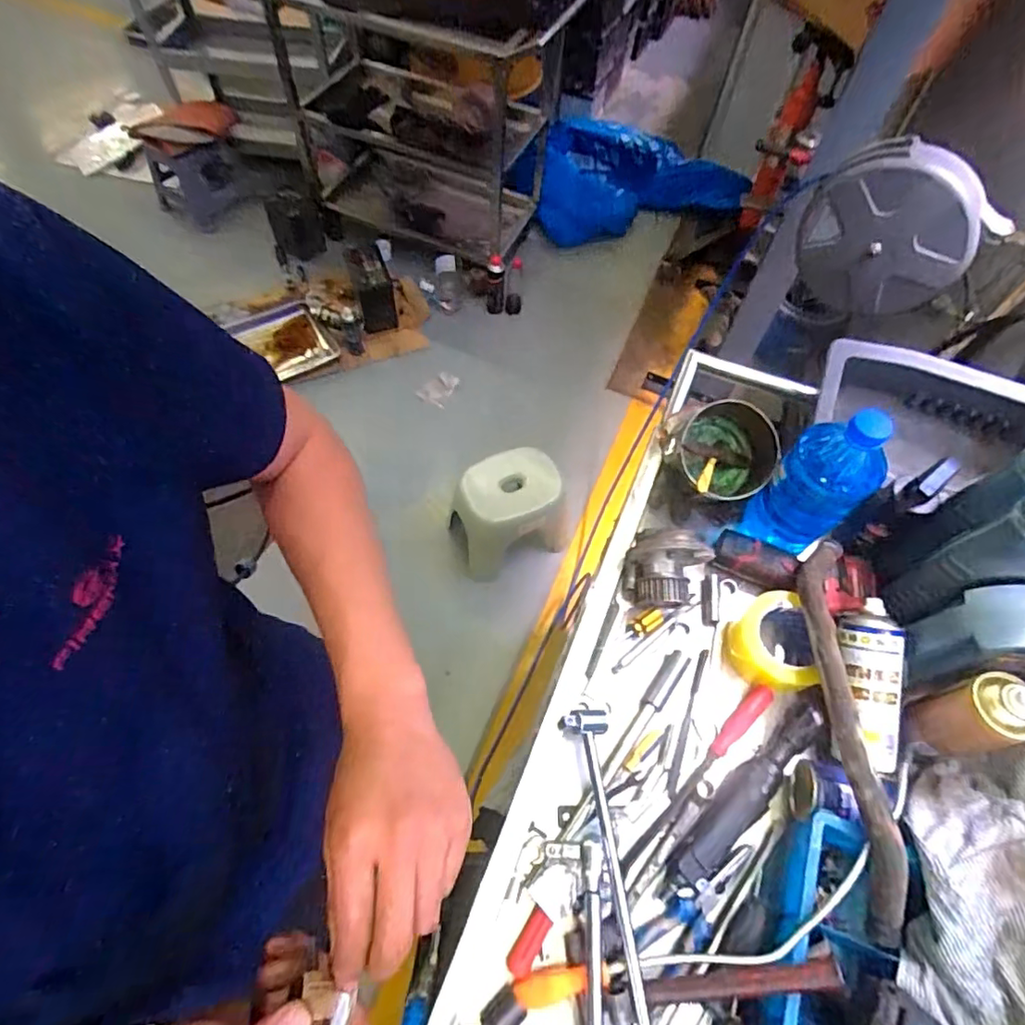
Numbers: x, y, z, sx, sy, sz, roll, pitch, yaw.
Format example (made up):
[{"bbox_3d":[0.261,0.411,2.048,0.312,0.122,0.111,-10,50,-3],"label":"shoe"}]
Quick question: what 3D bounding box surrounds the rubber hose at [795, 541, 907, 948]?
[{"bbox_3d":[0.359,0.204,0.613,0.053,0.059,0.417,9,61,2],"label":"rubber hose"}]

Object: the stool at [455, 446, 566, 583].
[{"bbox_3d":[0.019,-0.001,1.652,0.346,0.305,0.240,-19,64,-12],"label":"stool"}]

